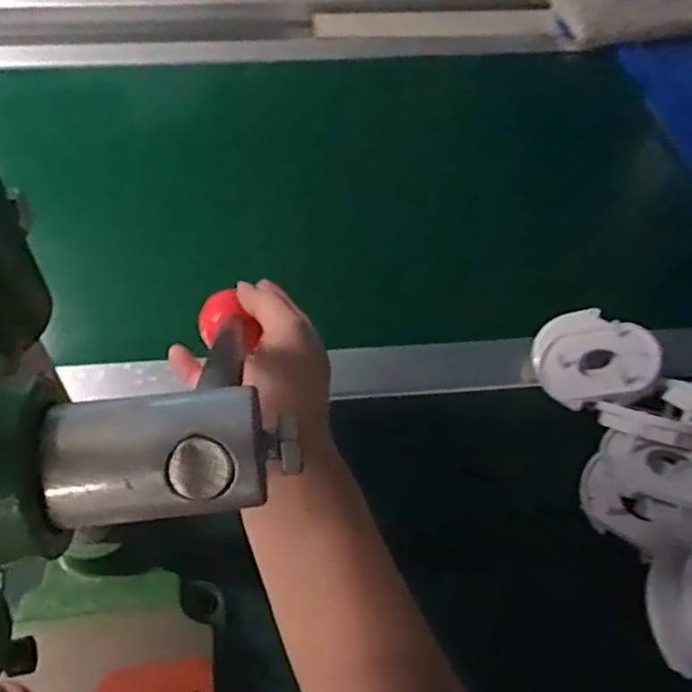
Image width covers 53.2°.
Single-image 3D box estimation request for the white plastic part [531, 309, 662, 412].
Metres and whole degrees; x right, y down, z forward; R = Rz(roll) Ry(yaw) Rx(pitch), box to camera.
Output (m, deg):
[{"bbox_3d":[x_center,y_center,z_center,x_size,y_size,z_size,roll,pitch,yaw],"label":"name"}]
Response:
[{"bbox_3d":[0.154,0.007,0.429,0.069,0.021,0.082,-20,39,15],"label":"white plastic part"}]

